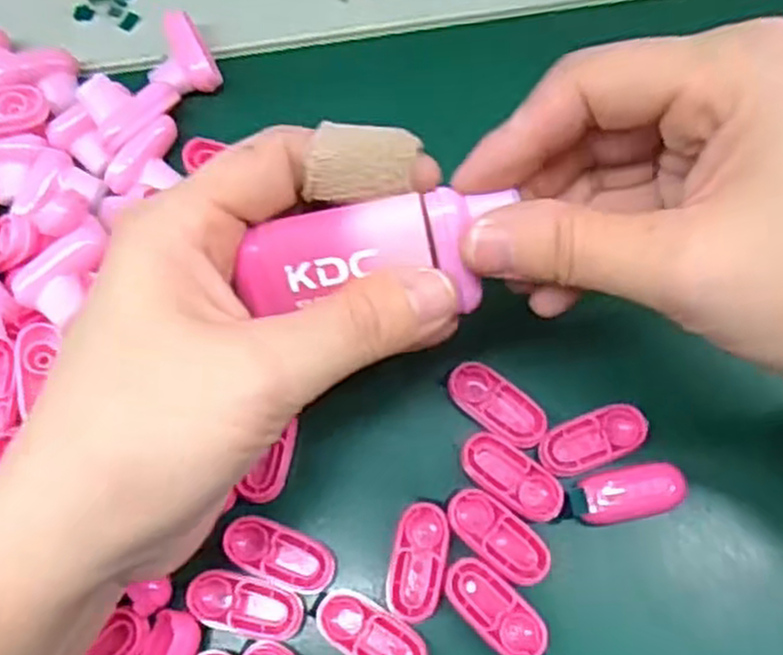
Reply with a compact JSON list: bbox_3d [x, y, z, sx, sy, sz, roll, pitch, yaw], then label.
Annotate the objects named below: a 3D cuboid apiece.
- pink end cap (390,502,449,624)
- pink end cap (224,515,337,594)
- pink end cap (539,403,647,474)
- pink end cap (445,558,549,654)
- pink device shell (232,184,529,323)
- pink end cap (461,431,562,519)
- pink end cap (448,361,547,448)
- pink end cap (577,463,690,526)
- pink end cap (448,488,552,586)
[{"bbox_3d":[0.008,0.070,0.234,0.016,0.005,0.033,8,71,5],"label":"pink end cap"},{"bbox_3d":[-0.034,0.069,0.235,0.035,0.004,0.016,25,75,-3],"label":"pink end cap"},{"bbox_3d":[0.063,0.035,0.242,0.034,0.004,0.016,-23,71,-7],"label":"pink end cap"},{"bbox_3d":[0.031,0.082,0.227,0.034,0.004,0.015,42,76,15],"label":"pink end cap"},{"bbox_3d":[-0.007,-0.019,0.198,0.058,0.018,0.025,-2,102,2],"label":"pink device shell"},{"bbox_3d":[0.037,0.046,0.240,0.034,0.004,0.015,35,75,13],"label":"pink end cap"},{"bbox_3d":[0.033,0.024,0.246,0.034,0.004,0.016,36,75,13],"label":"pink end cap"},{"bbox_3d":[0.073,0.050,0.235,0.032,0.004,0.016,-11,70,-2],"label":"pink end cap"},{"bbox_3d":[0.032,0.062,0.233,0.034,0.004,0.015,41,76,14],"label":"pink end cap"}]

